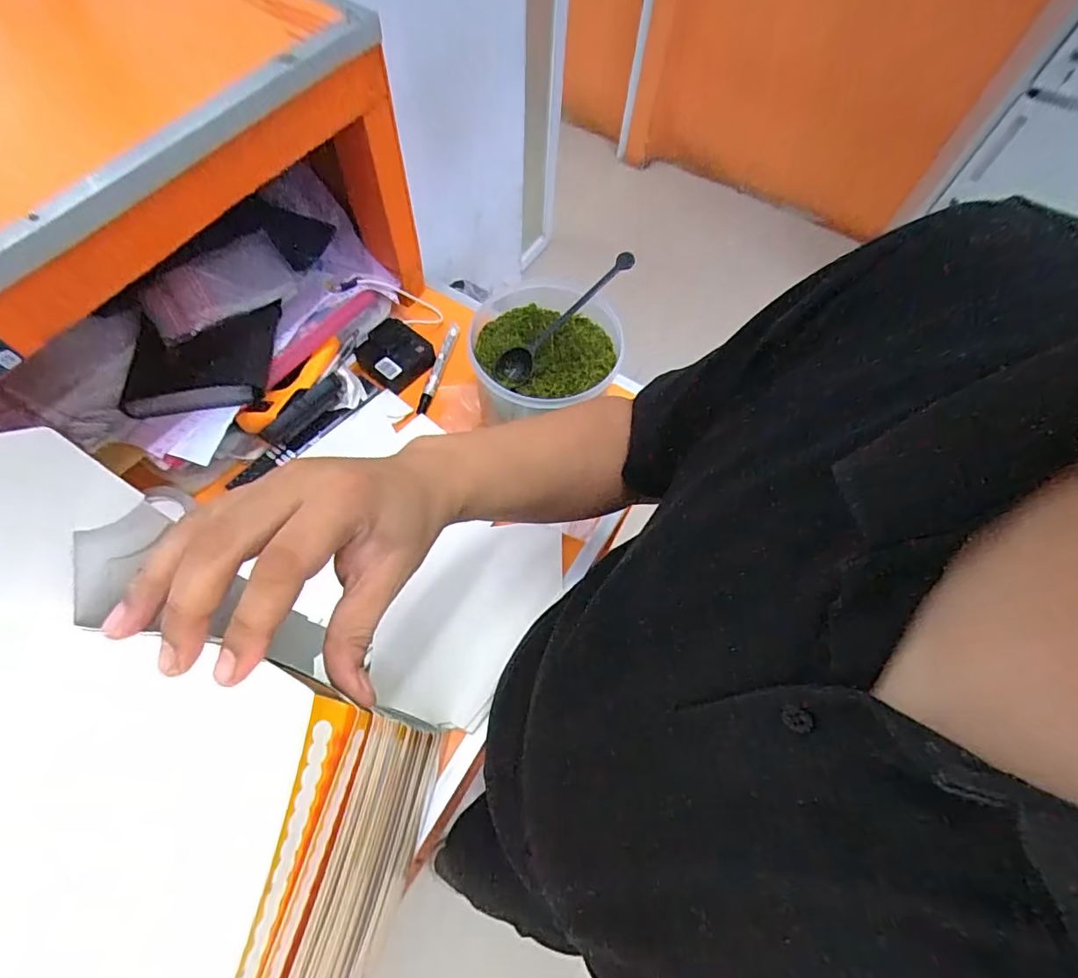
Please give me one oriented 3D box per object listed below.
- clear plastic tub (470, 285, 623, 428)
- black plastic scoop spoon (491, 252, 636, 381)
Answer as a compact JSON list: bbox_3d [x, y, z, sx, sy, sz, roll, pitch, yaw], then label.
[{"bbox_3d":[0.005,-0.135,0.588,0.148,0.109,0.155,1,64,-2],"label":"clear plastic tub"},{"bbox_3d":[0.029,-0.189,0.574,0.195,0.027,0.041,-42,71,6],"label":"black plastic scoop spoon"}]

